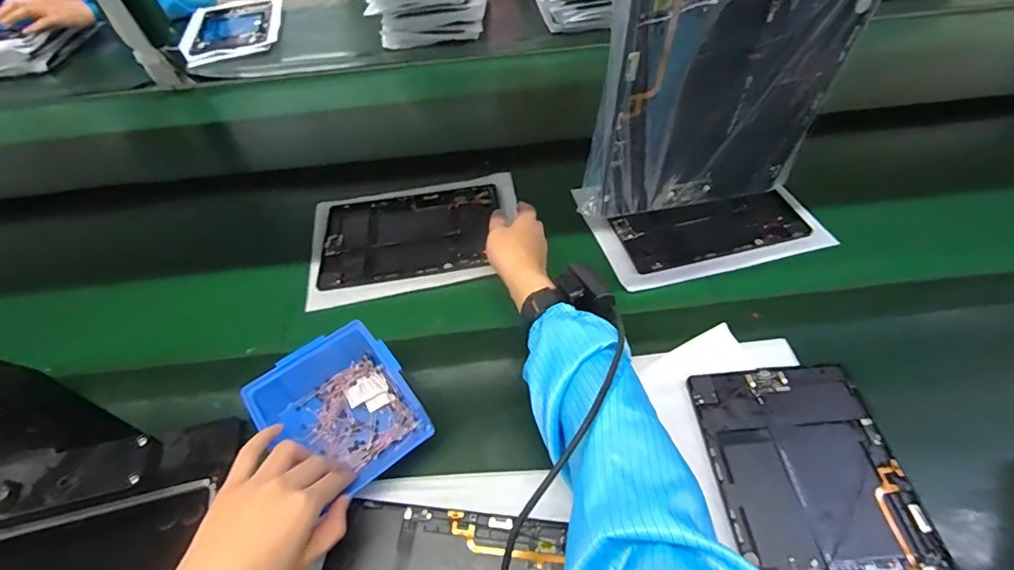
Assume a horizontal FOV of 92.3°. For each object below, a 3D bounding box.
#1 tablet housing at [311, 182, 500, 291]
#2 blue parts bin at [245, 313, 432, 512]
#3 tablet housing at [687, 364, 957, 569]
[{"bbox_3d":[-0.128,-0.071,0.642,0.229,0.015,0.156,-7,50,-3],"label":"tablet housing"},{"bbox_3d":[-0.152,0.120,0.453,0.125,0.071,0.132,-33,55,-22],"label":"blue parts bin"},{"bbox_3d":[0.263,0.178,0.413,0.153,0.011,0.233,-5,51,0],"label":"tablet housing"}]

